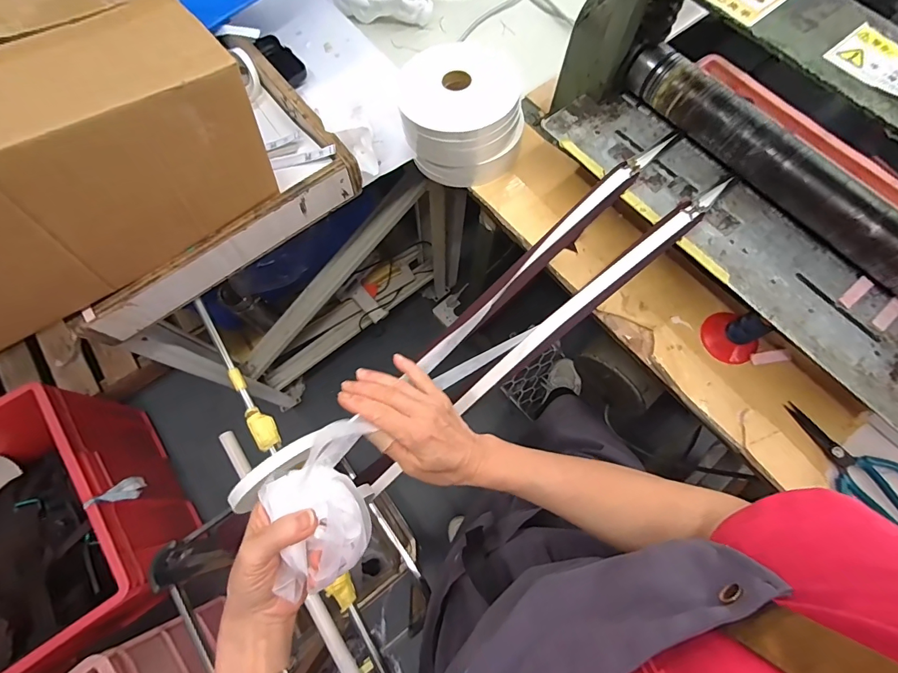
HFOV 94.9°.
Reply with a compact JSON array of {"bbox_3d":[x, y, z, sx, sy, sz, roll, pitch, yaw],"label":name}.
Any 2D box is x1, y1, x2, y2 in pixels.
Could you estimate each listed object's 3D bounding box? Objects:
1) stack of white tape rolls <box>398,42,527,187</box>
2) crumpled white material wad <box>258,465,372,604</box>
[{"bbox_3d":[0.019,-0.326,0.588,0.173,0.101,0.187,0,72,-1],"label":"stack of white tape rolls"},{"bbox_3d":[-0.097,0.138,0.299,0.066,0.047,0.080,-15,72,-6],"label":"crumpled white material wad"}]

